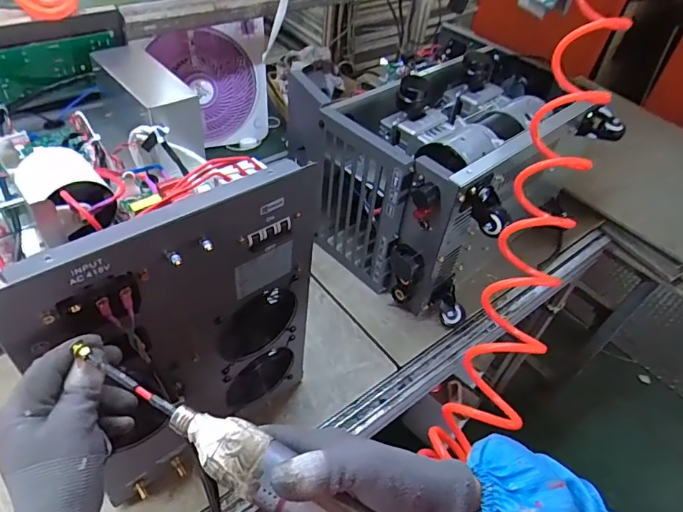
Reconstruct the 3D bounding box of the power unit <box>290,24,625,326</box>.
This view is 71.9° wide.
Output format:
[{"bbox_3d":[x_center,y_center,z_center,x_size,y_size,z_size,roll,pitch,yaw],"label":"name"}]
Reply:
[{"bbox_3d":[0.224,-0.229,1.024,0.598,0.301,0.506,-32,58,-32],"label":"power unit"}]

